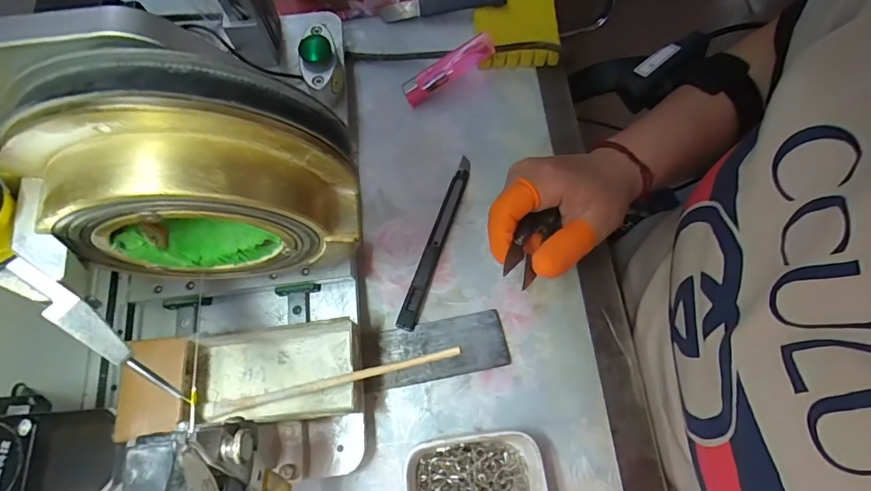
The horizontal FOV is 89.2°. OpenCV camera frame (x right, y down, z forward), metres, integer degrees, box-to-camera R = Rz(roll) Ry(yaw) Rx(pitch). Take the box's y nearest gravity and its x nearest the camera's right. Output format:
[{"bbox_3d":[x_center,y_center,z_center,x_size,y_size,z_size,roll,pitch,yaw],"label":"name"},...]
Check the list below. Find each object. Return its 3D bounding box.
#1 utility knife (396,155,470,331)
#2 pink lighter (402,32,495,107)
[{"bbox_3d":[0.001,-0.005,0.320,0.013,0.010,0.135,18,74,7],"label":"utility knife"},{"bbox_3d":[0.010,-0.140,0.352,0.078,0.017,0.019,-30,73,12],"label":"pink lighter"}]

